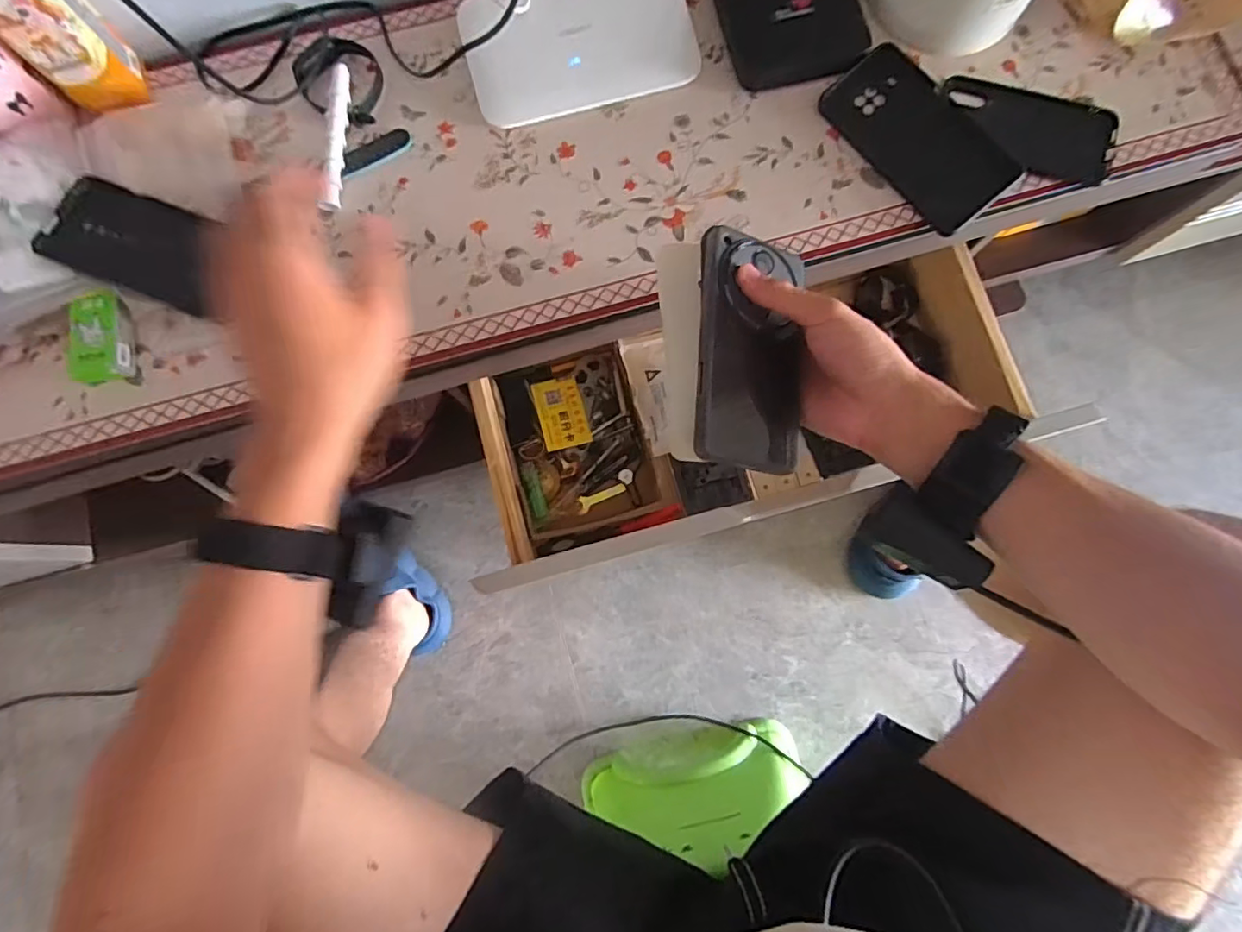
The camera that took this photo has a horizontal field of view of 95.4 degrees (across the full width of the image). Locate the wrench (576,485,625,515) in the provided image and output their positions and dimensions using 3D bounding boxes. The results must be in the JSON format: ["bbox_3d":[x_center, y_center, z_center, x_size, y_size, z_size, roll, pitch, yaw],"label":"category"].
[{"bbox_3d":[-0.025,0.036,0.675,0.062,0.005,0.019,-29,80,-5],"label":"wrench"}]

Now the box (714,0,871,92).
[{"bbox_3d":[0.150,-0.395,0.499,0.113,0.027,0.114,-13,79,-2],"label":"box"}]

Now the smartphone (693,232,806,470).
[{"bbox_3d":[0.087,-0.078,0.385,0.077,0.016,0.159,8,82,-25],"label":"smartphone"}]

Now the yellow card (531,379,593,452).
[{"bbox_3d":[-0.070,-0.063,0.670,0.055,0.006,0.086,-14,75,-9],"label":"yellow card"}]

